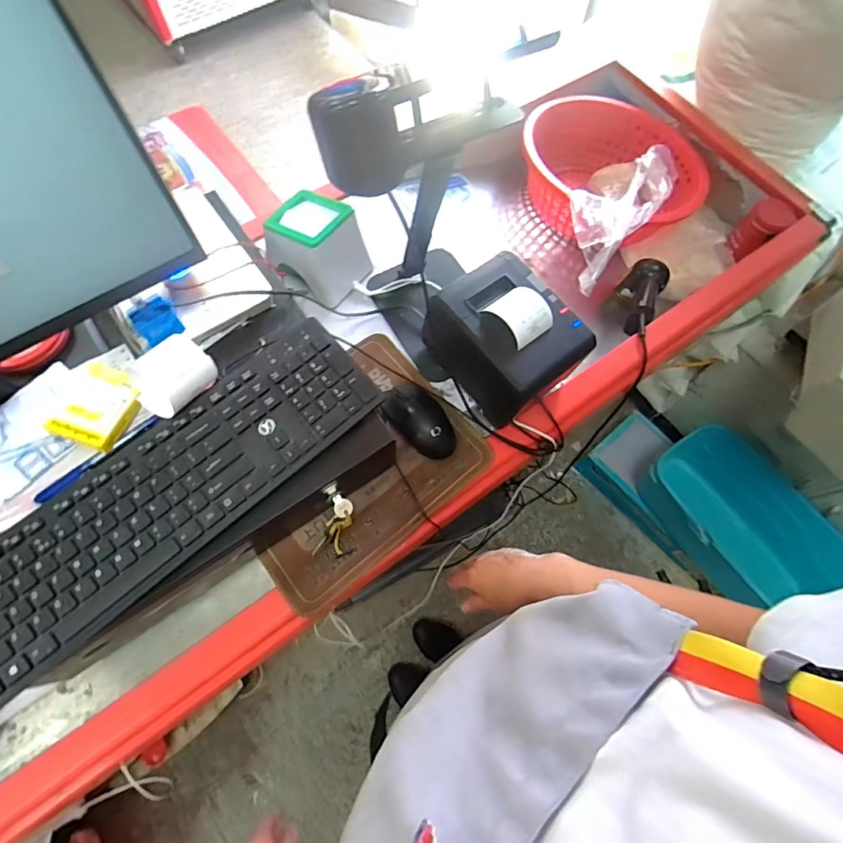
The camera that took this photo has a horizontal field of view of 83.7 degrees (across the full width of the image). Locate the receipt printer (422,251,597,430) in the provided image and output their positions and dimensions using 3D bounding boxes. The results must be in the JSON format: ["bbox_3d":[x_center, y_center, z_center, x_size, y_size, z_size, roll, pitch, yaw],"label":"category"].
[{"bbox_3d":[0.106,-0.108,0.587,0.130,0.128,0.167,-37,75,-16],"label":"receipt printer"}]

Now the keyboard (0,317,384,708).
[{"bbox_3d":[-0.238,0.062,0.453,0.426,0.017,0.121,-40,76,-16],"label":"keyboard"}]

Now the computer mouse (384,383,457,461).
[{"bbox_3d":[0.001,-0.003,0.603,0.057,0.029,0.106,-41,76,-16],"label":"computer mouse"}]

